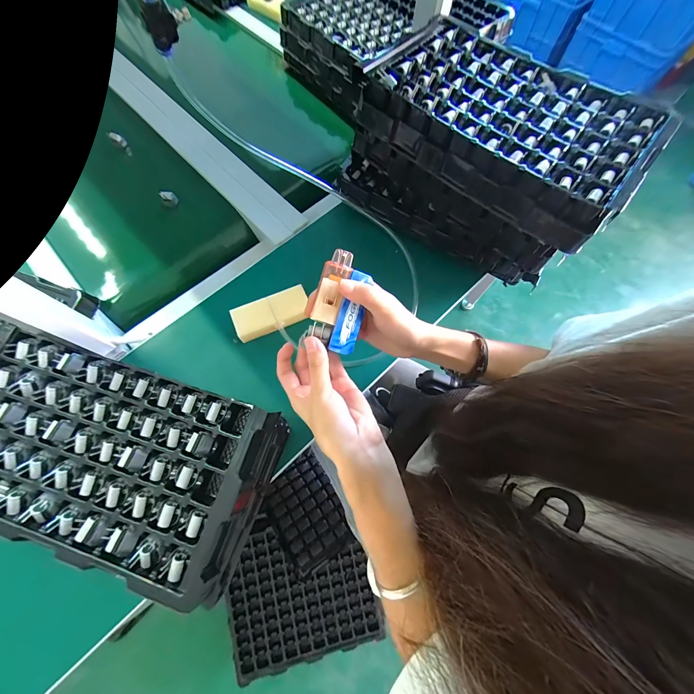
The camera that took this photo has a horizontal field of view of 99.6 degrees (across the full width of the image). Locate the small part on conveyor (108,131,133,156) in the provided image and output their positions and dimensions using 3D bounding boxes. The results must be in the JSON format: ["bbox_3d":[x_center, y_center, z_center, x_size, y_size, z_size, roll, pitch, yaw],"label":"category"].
[{"bbox_3d":[-0.481,-0.434,0.624,0.070,0.005,0.024,45,74,-1],"label":"small part on conveyor"}]

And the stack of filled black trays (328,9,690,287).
[{"bbox_3d":[0.194,-0.283,0.455,0.358,0.187,0.194,37,73,11],"label":"stack of filled black trays"}]

